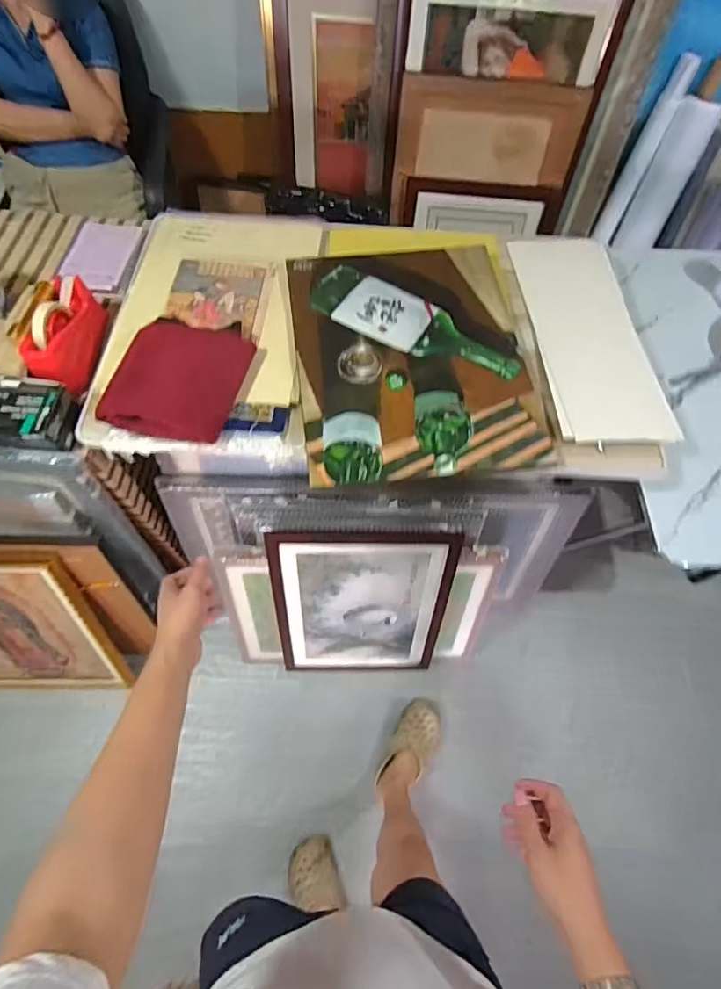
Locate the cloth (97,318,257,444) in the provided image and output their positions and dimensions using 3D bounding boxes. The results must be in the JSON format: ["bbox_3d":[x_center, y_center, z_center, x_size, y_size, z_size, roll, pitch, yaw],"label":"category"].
[{"bbox_3d":[-0.296,-0.195,0.828,0.186,0.069,0.208,11,64,3],"label":"cloth"}]

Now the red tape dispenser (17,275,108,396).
[{"bbox_3d":[-0.528,-0.292,0.900,0.057,0.122,0.201,5,64,0],"label":"red tape dispenser"}]

